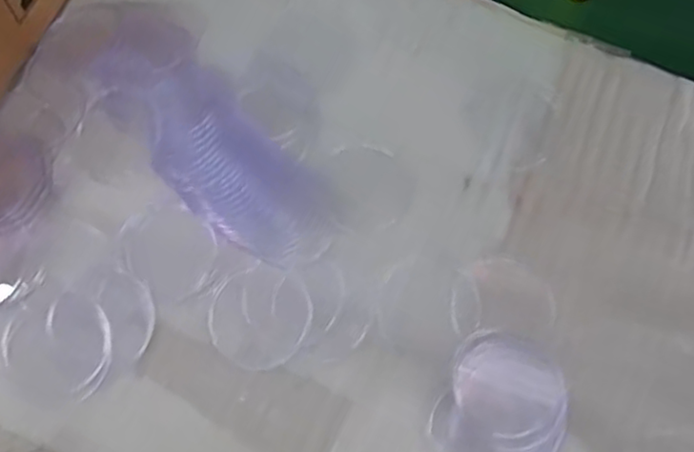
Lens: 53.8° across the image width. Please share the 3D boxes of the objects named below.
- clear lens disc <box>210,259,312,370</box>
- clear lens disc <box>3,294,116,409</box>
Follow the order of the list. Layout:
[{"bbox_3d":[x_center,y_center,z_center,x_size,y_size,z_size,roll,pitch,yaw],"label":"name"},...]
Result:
[{"bbox_3d":[-0.037,0.038,0.292,0.040,0.004,0.043,0,72,0],"label":"clear lens disc"},{"bbox_3d":[-0.120,0.051,0.285,0.042,0.004,0.046,0,72,0],"label":"clear lens disc"}]

